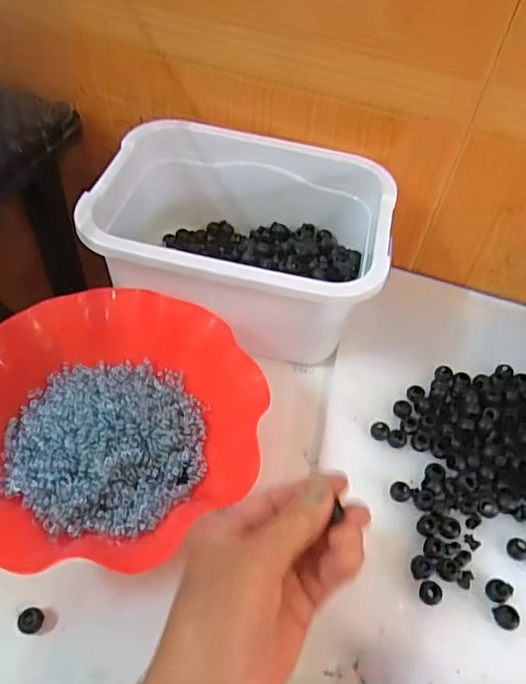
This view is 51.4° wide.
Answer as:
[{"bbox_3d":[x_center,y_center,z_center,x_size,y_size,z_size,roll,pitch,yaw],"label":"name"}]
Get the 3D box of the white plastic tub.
[{"bbox_3d":[-0.020,-0.095,0.510,0.249,0.117,0.175,10,52,2],"label":"white plastic tub"}]

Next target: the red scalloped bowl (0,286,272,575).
[{"bbox_3d":[-0.119,0.060,0.418,0.219,0.060,0.208,3,52,-4],"label":"red scalloped bowl"}]

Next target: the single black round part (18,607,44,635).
[{"bbox_3d":[-0.151,0.180,0.355,0.015,0.009,0.015,3,52,-4],"label":"single black round part"}]

